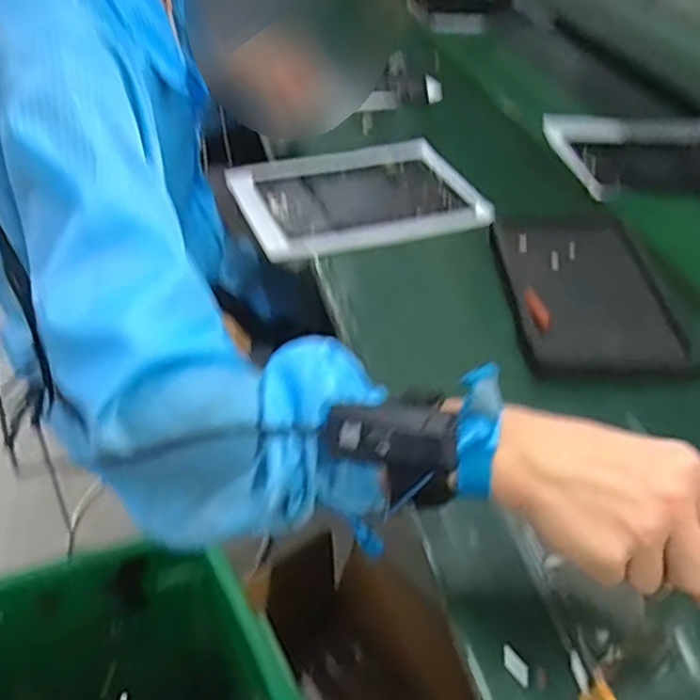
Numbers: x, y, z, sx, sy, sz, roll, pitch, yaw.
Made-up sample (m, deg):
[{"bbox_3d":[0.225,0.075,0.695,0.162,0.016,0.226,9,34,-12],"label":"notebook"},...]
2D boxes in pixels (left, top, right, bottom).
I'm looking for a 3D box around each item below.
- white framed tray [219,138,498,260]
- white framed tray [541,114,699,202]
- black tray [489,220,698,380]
[{"bbox_3d":[0.019,-0.192,0.832,0.312,0.030,0.223,-12,44,-18],"label":"white framed tray"},{"bbox_3d":[0.454,-0.286,0.983,0.308,0.022,0.226,-4,42,-9],"label":"white framed tray"},{"bbox_3d":[0.231,-0.056,0.679,0.152,0.028,0.249,3,41,-1],"label":"black tray"}]

